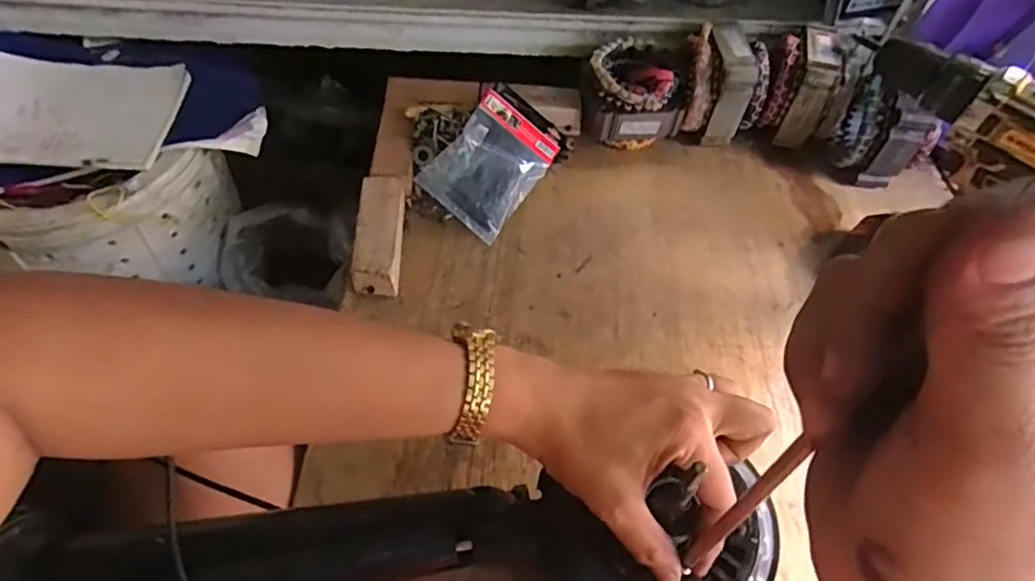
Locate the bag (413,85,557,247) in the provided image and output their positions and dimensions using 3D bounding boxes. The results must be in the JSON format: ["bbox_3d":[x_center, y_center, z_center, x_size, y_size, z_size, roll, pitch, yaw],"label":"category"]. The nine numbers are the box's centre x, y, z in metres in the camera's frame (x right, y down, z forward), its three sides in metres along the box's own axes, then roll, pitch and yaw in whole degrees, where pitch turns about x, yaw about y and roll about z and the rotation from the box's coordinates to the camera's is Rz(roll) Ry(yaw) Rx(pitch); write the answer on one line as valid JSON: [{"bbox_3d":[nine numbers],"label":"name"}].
[{"bbox_3d":[-0.030,-0.133,0.650,0.098,0.025,0.147,40,64,-12],"label":"bag"}]

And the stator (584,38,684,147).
[{"bbox_3d":[0.129,-0.223,0.692,0.098,0.099,0.100,1,54,-2],"label":"stator"}]

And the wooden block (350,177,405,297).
[{"bbox_3d":[-0.134,-0.055,0.592,0.042,0.036,0.122,1,54,-2],"label":"wooden block"}]

